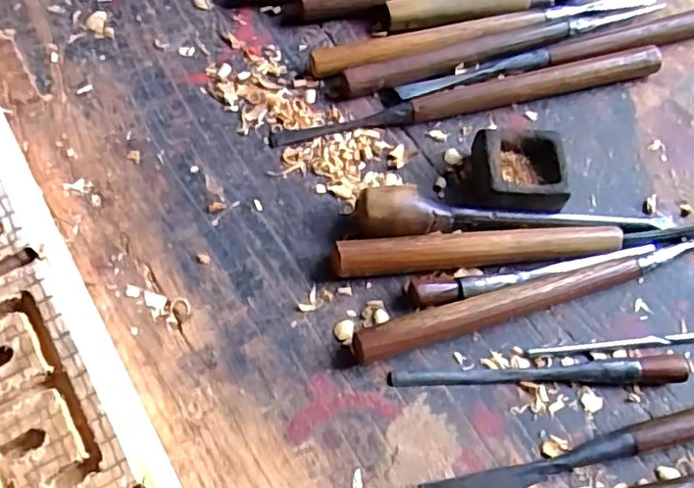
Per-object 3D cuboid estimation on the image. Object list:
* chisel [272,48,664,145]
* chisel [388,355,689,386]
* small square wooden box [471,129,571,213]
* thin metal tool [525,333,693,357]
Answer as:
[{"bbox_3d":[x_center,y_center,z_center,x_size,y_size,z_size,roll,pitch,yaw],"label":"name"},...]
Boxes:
[{"bbox_3d":[0.078,-0.091,0.384,0.249,0.015,0.013,-12,66,-9],"label":"chisel"},{"bbox_3d":[0.099,0.065,0.318,0.153,0.009,0.012,0,65,-4],"label":"chisel"},{"bbox_3d":[0.098,-0.041,0.357,0.047,0.032,0.045,3,64,-2],"label":"small square wooden box"},{"bbox_3d":[0.145,0.053,0.329,0.101,0.004,0.006,-4,65,-5],"label":"thin metal tool"}]

